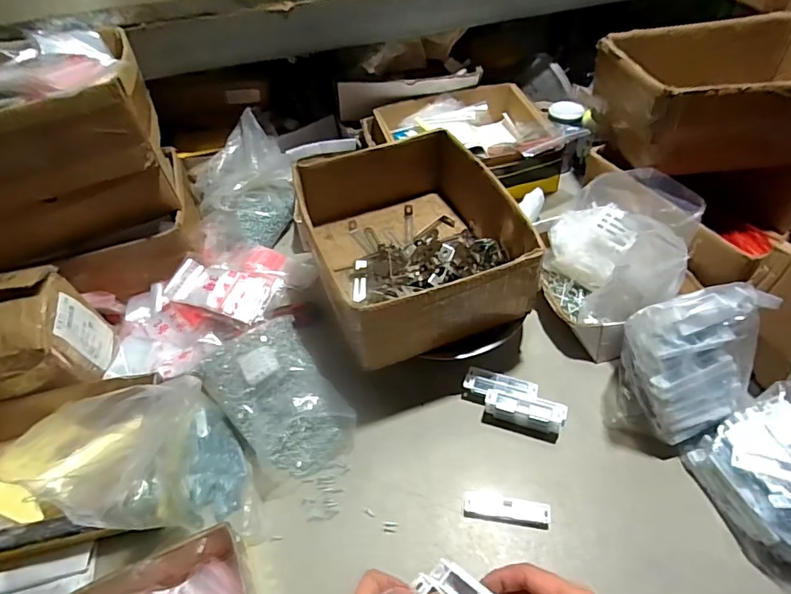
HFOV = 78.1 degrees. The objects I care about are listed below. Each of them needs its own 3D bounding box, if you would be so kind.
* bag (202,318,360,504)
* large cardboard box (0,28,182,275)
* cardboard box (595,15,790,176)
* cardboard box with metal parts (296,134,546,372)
[{"bbox_3d":[-0.157,0.126,0.642,0.139,0.078,0.221,-29,52,-20],"label":"bag"},{"bbox_3d":[-0.508,-0.217,0.699,0.315,0.226,0.264,-19,49,-12],"label":"large cardboard box"},{"bbox_3d":[0.511,-0.306,0.758,0.328,0.140,0.239,-9,48,-3],"label":"cardboard box"},{"bbox_3d":[0.024,-0.074,0.677,0.250,0.117,0.291,-18,49,-11],"label":"cardboard box with metal parts"}]

